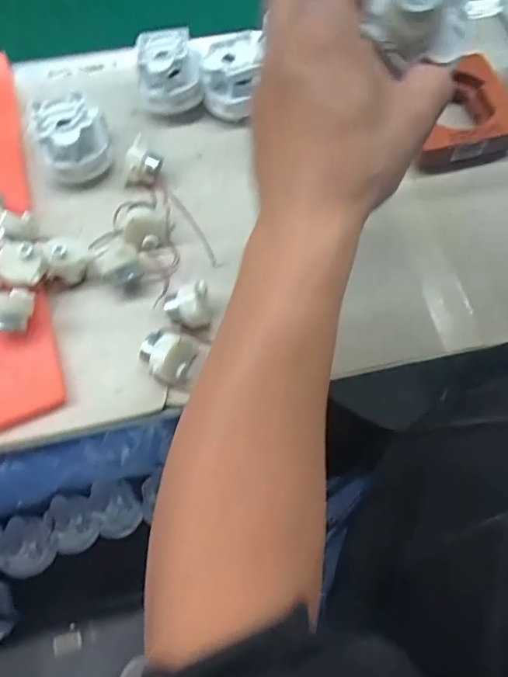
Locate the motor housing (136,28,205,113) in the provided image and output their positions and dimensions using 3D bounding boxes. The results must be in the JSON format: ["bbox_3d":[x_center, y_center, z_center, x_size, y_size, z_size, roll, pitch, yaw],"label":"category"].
[{"bbox_3d":[-0.073,-0.234,0.429,0.053,0.056,0.052,0,66,-1],"label":"motor housing"}]

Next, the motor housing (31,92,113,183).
[{"bbox_3d":[-0.149,-0.165,0.403,0.055,0.051,0.057,-16,67,-8],"label":"motor housing"}]

